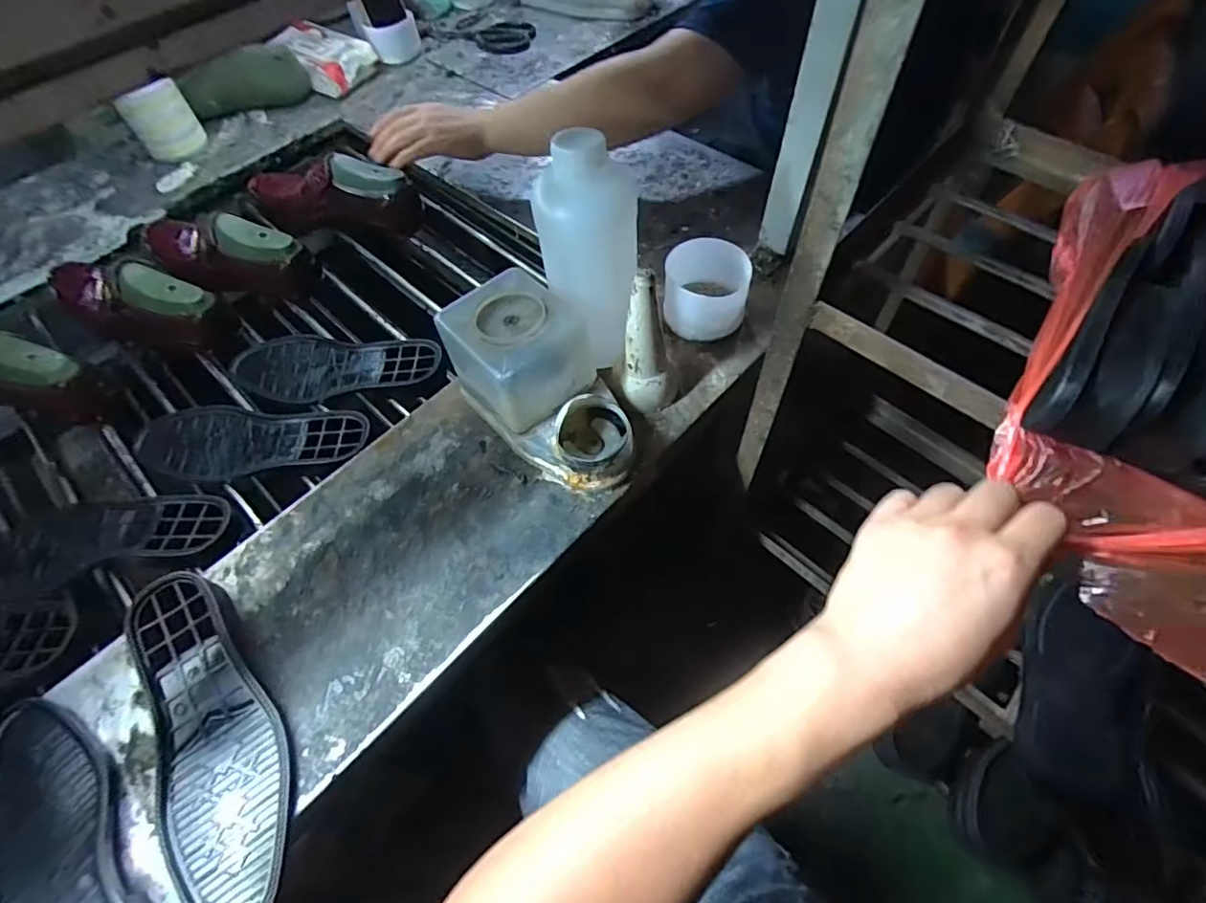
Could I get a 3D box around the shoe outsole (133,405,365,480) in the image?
[{"bbox_3d":[-0.389,-0.016,0.602,0.266,0.015,0.088,-1,59,4],"label":"shoe outsole"}]

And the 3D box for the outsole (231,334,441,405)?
[{"bbox_3d":[-0.336,-0.100,0.675,0.280,0.021,0.092,3,68,12],"label":"outsole"}]

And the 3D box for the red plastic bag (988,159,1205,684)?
[{"bbox_3d":[0.366,-0.043,0.310,0.205,0.125,0.333,22,63,16],"label":"red plastic bag"}]

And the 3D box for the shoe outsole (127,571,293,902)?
[{"bbox_3d":[-0.299,0.212,0.420,0.091,0.024,0.263,-25,60,-11],"label":"shoe outsole"}]

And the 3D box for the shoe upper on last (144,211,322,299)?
[{"bbox_3d":[-0.528,-0.277,0.771,0.261,0.096,0.073,14,61,12],"label":"shoe upper on last"}]

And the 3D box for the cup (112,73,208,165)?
[{"bbox_3d":[-0.658,-0.499,0.825,0.085,0.095,0.098,-38,63,-18],"label":"cup"}]

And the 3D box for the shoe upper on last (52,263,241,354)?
[{"bbox_3d":[-0.599,-0.188,0.691,0.272,0.090,0.078,18,62,15],"label":"shoe upper on last"}]

